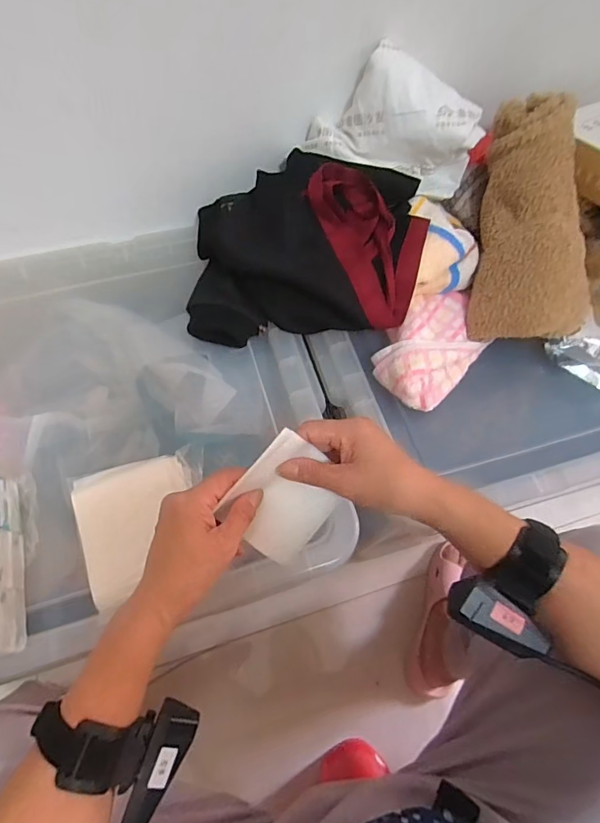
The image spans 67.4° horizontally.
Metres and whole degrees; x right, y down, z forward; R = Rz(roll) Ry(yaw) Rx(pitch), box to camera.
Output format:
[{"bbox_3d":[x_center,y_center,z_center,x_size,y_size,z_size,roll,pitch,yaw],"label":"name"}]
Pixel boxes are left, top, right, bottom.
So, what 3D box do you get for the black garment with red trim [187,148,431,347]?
[{"bbox_3d":[0.005,-0.184,0.529,0.271,0.143,0.193,3,65,-2],"label":"black garment with red trim"}]

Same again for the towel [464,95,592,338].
[{"bbox_3d":[0.271,-0.223,0.514,0.128,0.076,0.280,2,89,-2],"label":"towel"}]

